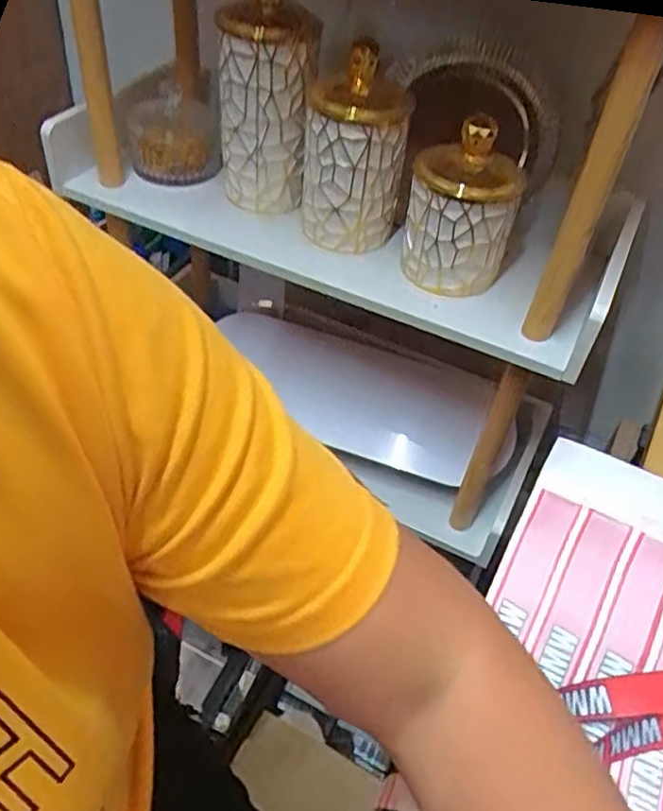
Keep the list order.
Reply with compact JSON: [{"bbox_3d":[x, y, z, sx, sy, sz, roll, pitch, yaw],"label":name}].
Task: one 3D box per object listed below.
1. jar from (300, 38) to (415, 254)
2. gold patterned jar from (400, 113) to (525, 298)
[{"bbox_3d":[0.025,-0.275,0.750,0.108,0.175,0.119,7,44,0],"label":"jar"},{"bbox_3d":[0.131,-0.199,0.705,0.107,0.138,0.115,4,44,-4],"label":"gold patterned jar"}]

